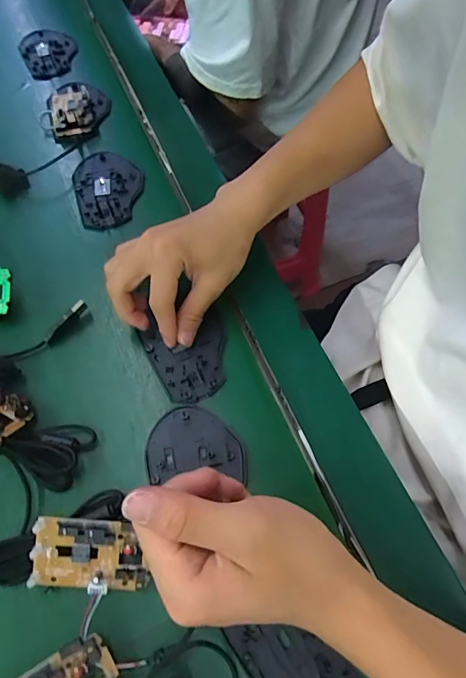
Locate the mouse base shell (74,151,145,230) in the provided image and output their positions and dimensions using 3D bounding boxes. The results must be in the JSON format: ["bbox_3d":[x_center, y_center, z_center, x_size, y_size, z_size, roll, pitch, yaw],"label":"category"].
[{"bbox_3d":[-0.135,-0.167,0.461,0.073,0.010,0.113,-15,63,-8],"label":"mouse base shell"}]

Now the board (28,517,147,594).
[{"bbox_3d":[-0.095,0.145,0.281,0.076,0.013,0.043,6,87,-2],"label":"board"}]

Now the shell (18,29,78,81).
[{"bbox_3d":[-0.257,-0.402,0.588,0.073,0.016,0.122,-27,66,-14],"label":"shell"}]

